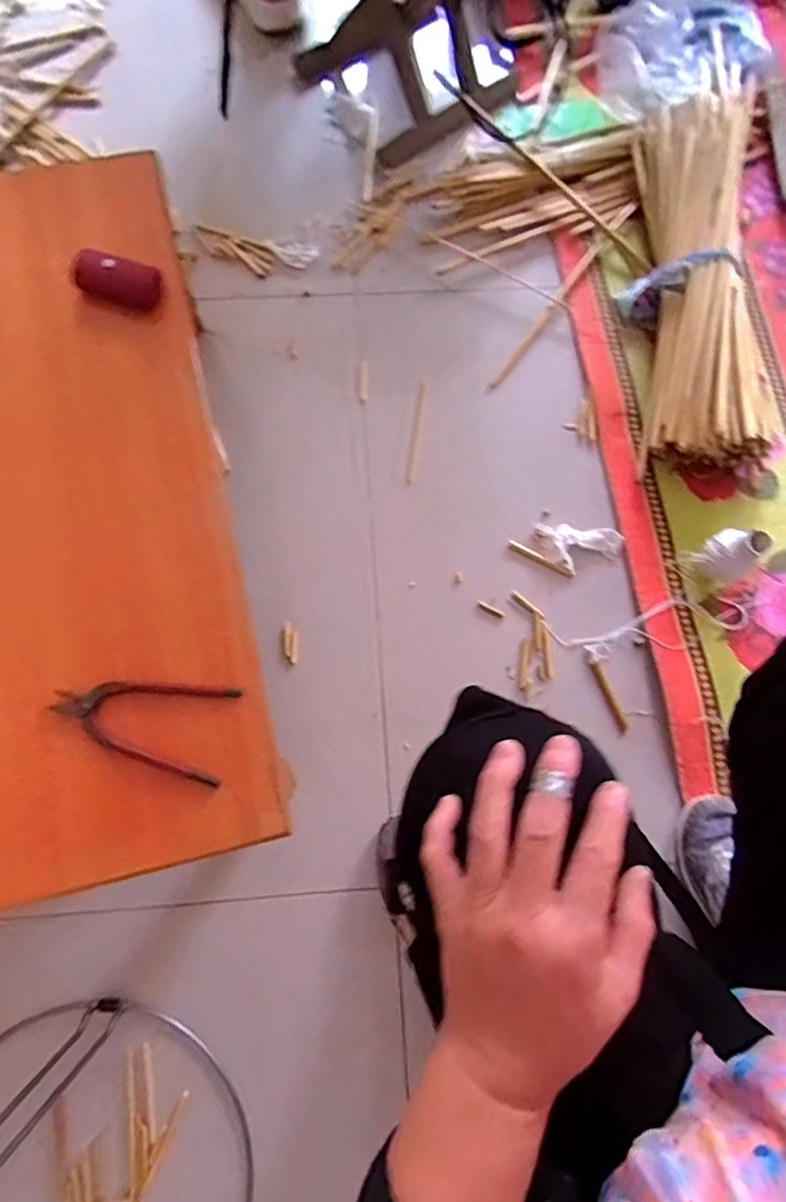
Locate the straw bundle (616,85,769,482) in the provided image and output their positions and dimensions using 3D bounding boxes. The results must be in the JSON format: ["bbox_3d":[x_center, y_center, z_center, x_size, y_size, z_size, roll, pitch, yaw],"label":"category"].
[{"bbox_3d":[0.413,-0.455,0.804,0.171,0.110,0.554,-2,79,-2],"label":"straw bundle"}]

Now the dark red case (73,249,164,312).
[{"bbox_3d":[-0.266,-0.310,0.570,0.077,0.030,0.036,12,78,1],"label":"dark red case"}]

